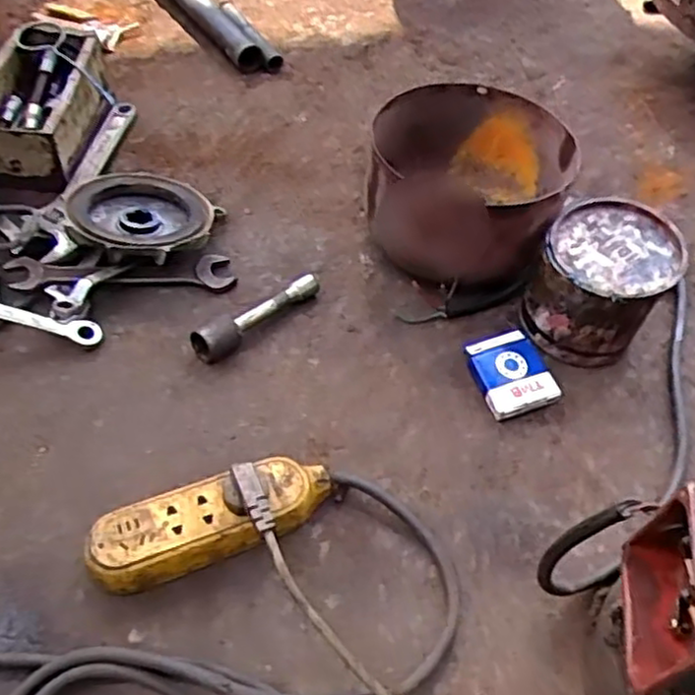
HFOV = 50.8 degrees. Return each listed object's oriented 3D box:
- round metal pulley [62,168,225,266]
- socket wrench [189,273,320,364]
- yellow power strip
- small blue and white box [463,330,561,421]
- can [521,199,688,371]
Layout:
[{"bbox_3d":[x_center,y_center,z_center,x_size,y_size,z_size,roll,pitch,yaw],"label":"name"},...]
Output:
[{"bbox_3d":[-0.215,-0.143,0.780,0.141,0.024,0.165,12,37,-4],"label":"round metal pulley"},{"bbox_3d":[-0.084,-0.038,0.714,0.031,0.038,0.152,40,60,22],"label":"socket wrench"},{"bbox_3d":[-0.102,0.134,0.571,0.191,0.046,0.064,-15,56,-14],"label":"yellow power strip"},{"bbox_3d":[0.156,0.025,0.701,0.072,0.024,0.079,-14,57,-15],"label":"small blue and white box"},{"bbox_3d":[0.245,-0.063,0.722,0.120,0.104,0.132,3,54,-3],"label":"can"}]

